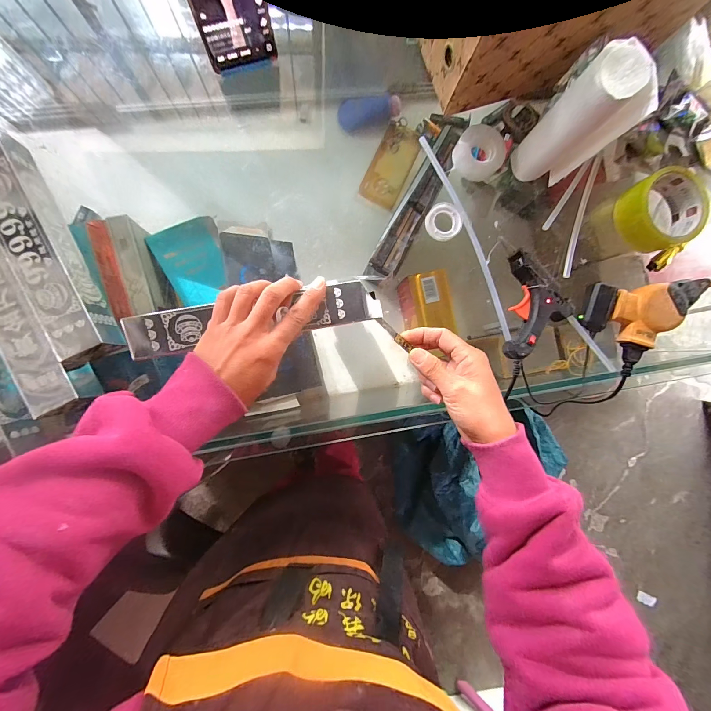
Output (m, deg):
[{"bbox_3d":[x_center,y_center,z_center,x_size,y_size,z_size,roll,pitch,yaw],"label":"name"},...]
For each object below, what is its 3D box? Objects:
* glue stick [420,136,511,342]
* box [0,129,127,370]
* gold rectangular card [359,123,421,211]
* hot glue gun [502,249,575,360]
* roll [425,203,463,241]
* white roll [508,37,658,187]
[{"bbox_3d":[0.137,-0.139,0.381,0.017,0.010,0.256,-23,92,-6],"label":"glue stick"},{"bbox_3d":[-0.307,-0.100,0.312,0.056,0.036,0.223,-24,92,-6],"label":"box"},{"bbox_3d":[0.069,-0.363,0.608,0.073,0.008,0.148,24,92,-7],"label":"gold rectangular card"},{"bbox_3d":[0.217,-0.056,0.369,0.076,0.023,0.120,5,89,-7],"label":"hot glue gun"},{"bbox_3d":[0.105,-0.160,0.377,0.042,0.013,0.040,0,90,-7],"label":"roll"},{"bbox_3d":[0.227,-0.235,0.328,0.051,0.121,0.067,-40,94,-5],"label":"white roll"}]

